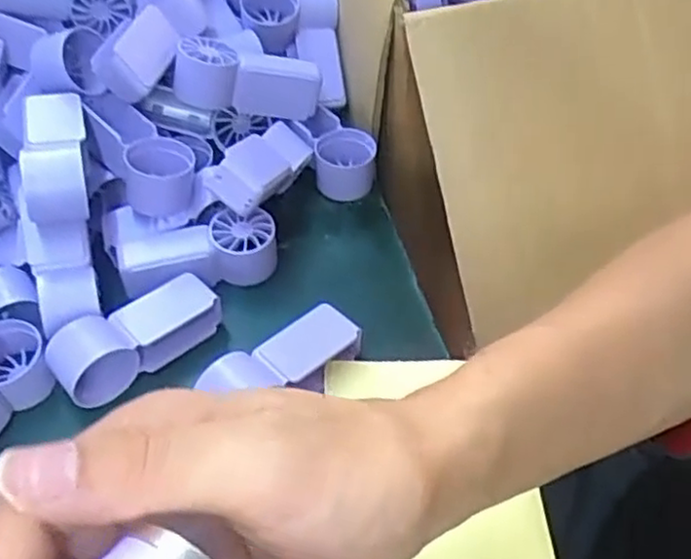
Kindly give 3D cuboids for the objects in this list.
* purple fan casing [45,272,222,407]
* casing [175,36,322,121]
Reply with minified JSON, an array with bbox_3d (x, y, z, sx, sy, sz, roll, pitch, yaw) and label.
[{"bbox_3d":[-0.115,0.029,0.390,0.090,0.032,0.037,-33,61,-23],"label":"purple fan casing"},{"bbox_3d":[-0.062,-0.125,0.451,0.087,0.034,0.029,6,52,-17],"label":"casing"}]

